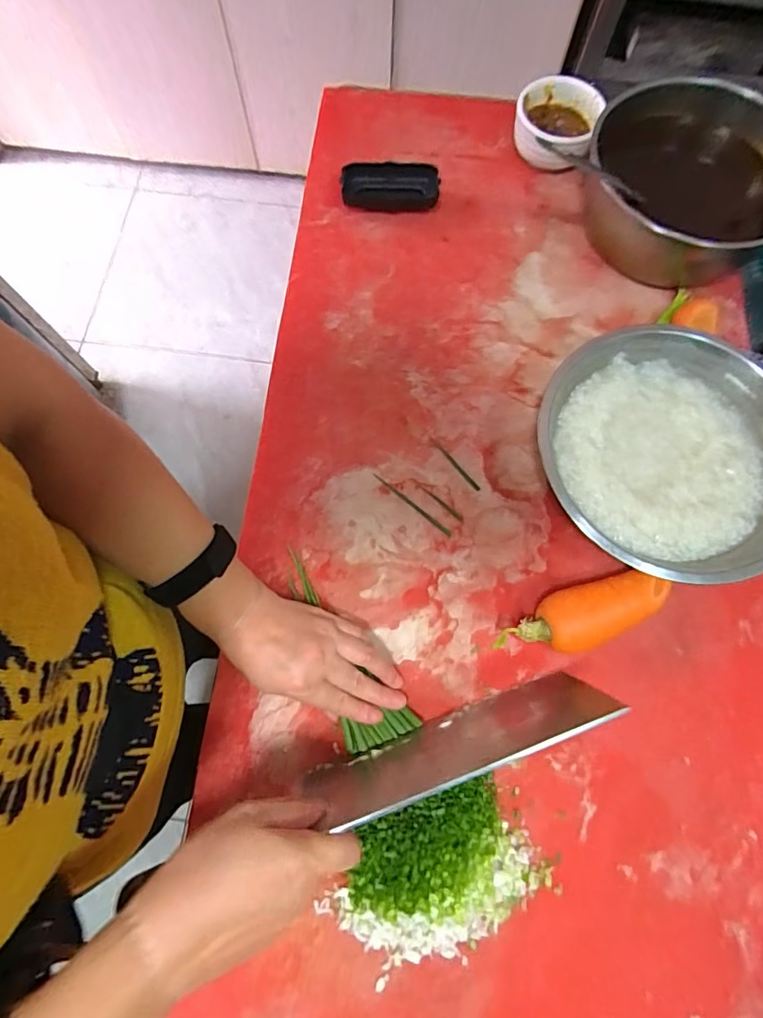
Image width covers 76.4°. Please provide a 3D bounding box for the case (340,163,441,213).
[{"bbox_3d":[0.010,-0.370,0.558,0.107,0.024,0.048,3,73,1],"label":"case"}]

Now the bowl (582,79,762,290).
[{"bbox_3d":[0.322,-0.338,0.515,0.194,0.101,0.183,14,74,4],"label":"bowl"}]

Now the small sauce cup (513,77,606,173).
[{"bbox_3d":[0.206,-0.456,0.573,0.090,0.050,0.105,23,74,6],"label":"small sauce cup"}]

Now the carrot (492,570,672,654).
[{"bbox_3d":[0.172,0.092,0.417,0.156,0.042,0.048,-21,74,-6],"label":"carrot"}]

